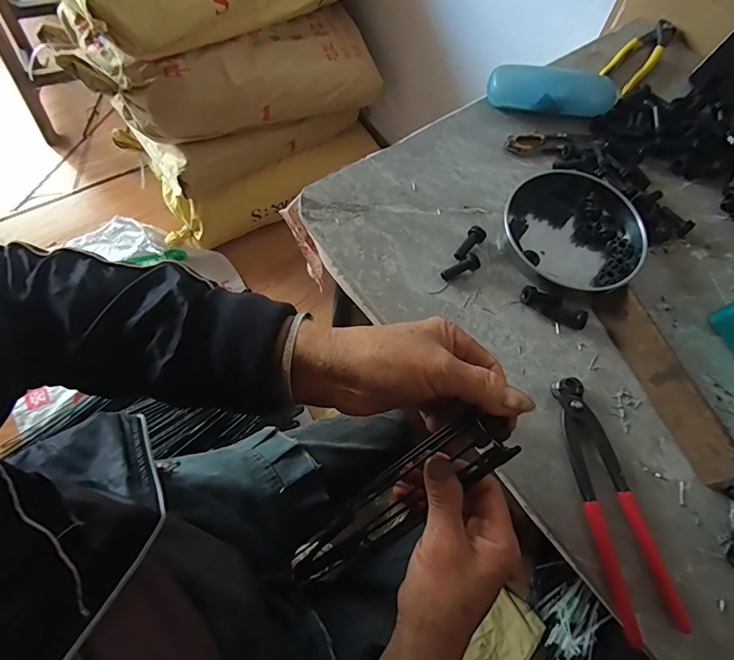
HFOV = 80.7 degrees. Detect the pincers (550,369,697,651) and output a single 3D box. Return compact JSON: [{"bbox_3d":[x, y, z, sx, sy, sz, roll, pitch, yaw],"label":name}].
[{"bbox_3d":[0.200,0.135,0.354,0.056,0.018,0.191,-7,69,-8],"label":"pincers"}]

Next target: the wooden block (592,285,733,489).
[{"bbox_3d":[0.267,0.045,0.384,0.032,0.022,0.179,-19,71,-13],"label":"wooden block"}]

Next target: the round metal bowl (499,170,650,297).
[{"bbox_3d":[0.207,-0.097,0.440,0.131,0.028,0.134,2,68,-5],"label":"round metal bowl"}]

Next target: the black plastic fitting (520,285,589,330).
[{"bbox_3d":[0.178,-0.023,0.411,0.063,0.014,0.020,26,68,5],"label":"black plastic fitting"}]

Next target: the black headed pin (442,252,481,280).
[{"bbox_3d":[0.091,-0.059,0.419,0.037,0.013,0.016,-27,73,-15],"label":"black headed pin"}]

